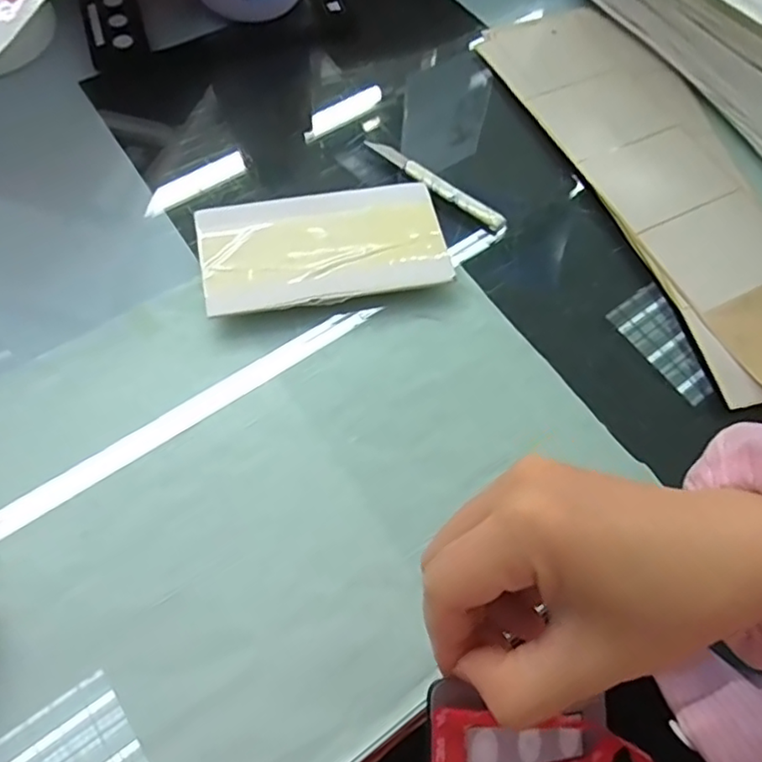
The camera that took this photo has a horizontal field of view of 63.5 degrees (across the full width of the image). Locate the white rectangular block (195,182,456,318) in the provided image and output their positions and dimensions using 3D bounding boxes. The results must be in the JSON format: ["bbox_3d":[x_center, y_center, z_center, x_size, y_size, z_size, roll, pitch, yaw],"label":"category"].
[{"bbox_3d":[-0.035,-0.081,0.384,0.148,0.019,0.075,-9,66,-7],"label":"white rectangular block"}]

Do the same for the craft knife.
[{"bbox_3d":[0.036,-0.134,0.416,0.112,0.007,0.013,38,69,14],"label":"craft knife"}]

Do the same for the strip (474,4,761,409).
[{"bbox_3d":[0.194,-0.144,0.423,0.115,0.013,0.339,-21,68,-12],"label":"strip"}]

